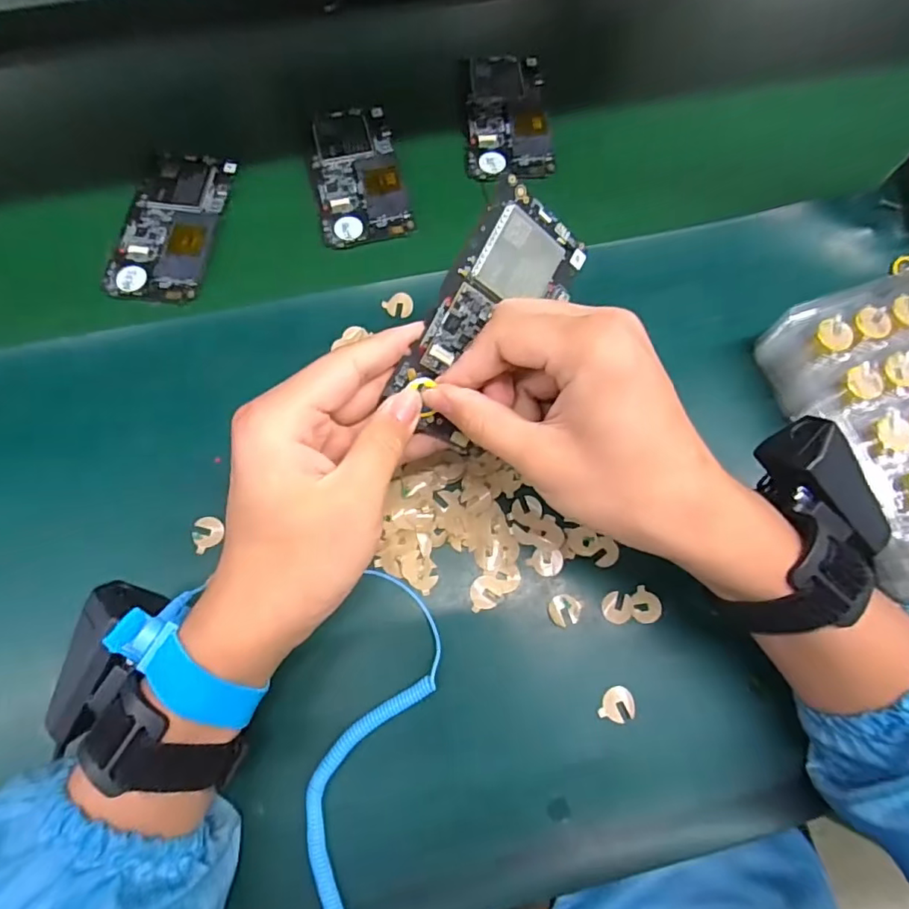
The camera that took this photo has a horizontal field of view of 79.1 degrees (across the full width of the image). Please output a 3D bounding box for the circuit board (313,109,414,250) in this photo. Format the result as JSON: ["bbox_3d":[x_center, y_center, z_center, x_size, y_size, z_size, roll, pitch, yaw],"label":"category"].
[{"bbox_3d":[-0.073,-0.211,0.409,0.063,0.004,0.123,-14,68,-3],"label":"circuit board"}]

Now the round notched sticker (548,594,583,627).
[{"bbox_3d":[0.062,0.088,0.310,0.017,0.004,0.017,2,76,-7],"label":"round notched sticker"}]

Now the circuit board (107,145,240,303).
[{"bbox_3d":[-0.200,-0.165,0.393,0.064,0.007,0.124,8,69,6],"label":"circuit board"}]

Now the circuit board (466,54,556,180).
[{"bbox_3d":[0.042,-0.272,0.431,0.063,0.008,0.135,-2,68,2],"label":"circuit board"}]

